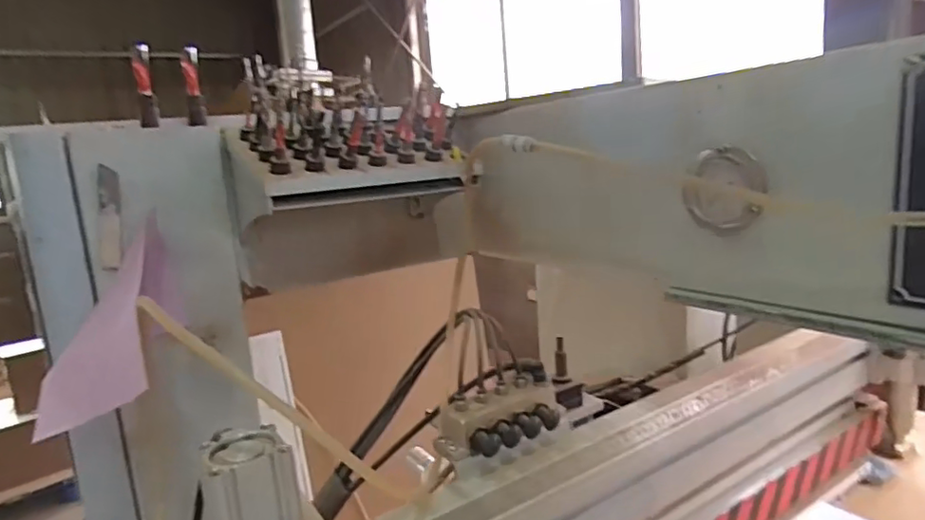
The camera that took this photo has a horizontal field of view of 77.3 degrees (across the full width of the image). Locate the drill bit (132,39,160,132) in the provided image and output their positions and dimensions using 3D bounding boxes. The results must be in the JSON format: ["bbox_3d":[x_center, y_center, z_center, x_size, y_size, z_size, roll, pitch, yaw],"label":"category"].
[{"bbox_3d":[-0.351,-0.193,0.640,0.021,0.090,0.017,-10,12,-28],"label":"drill bit"}]

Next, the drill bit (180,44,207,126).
[{"bbox_3d":[-0.314,-0.203,0.676,0.022,0.087,0.024,-9,12,-23],"label":"drill bit"}]

